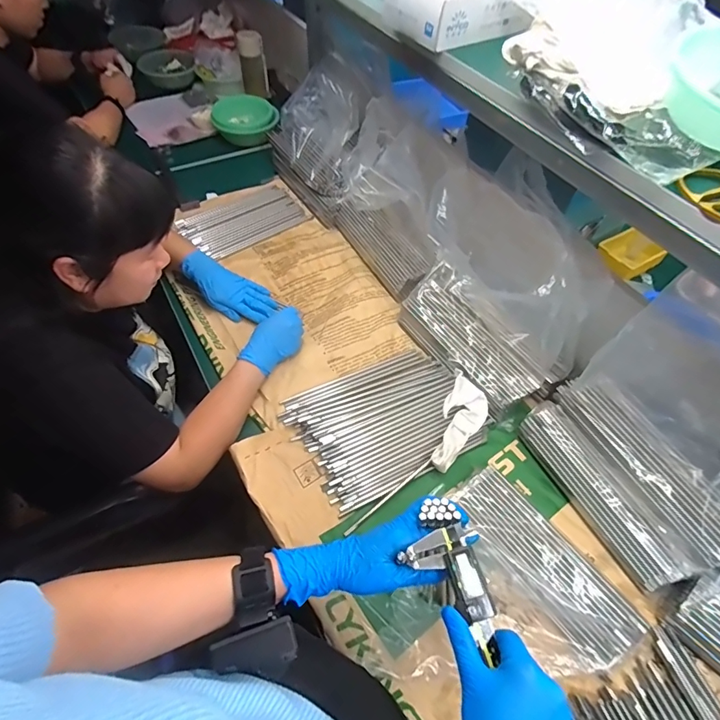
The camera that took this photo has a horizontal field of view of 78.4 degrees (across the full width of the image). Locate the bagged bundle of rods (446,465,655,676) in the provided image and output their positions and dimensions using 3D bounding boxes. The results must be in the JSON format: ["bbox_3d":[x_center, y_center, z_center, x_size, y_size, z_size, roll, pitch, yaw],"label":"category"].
[{"bbox_3d":[0.251,0.286,0.621,0.124,0.058,0.283,-29,61,-22],"label":"bagged bundle of rods"}]

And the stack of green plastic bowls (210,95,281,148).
[{"bbox_3d":[-0.328,-0.684,1.248,0.171,0.077,0.143,-17,57,-15],"label":"stack of green plastic bowls"}]

